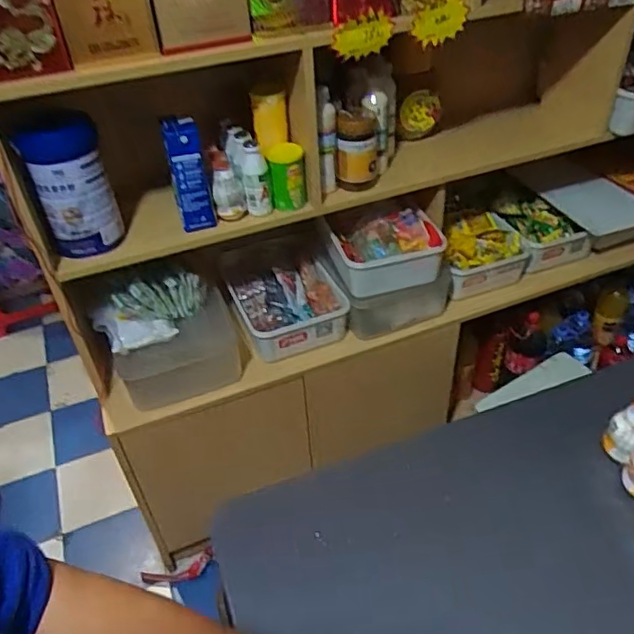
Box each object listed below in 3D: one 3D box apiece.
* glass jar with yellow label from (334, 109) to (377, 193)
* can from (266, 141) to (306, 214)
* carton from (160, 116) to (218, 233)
[{"bbox_3d":[0.081,-0.329,1.150,0.077,0.143,0.077,-3,40,2],"label":"glass jar with yellow label"},{"bbox_3d":[-0.061,-0.276,1.122,0.068,0.117,0.068,-3,40,2],"label":"can"},{"bbox_3d":[-0.235,-0.259,1.056,0.066,0.188,0.074,-13,41,-10],"label":"carton"}]

